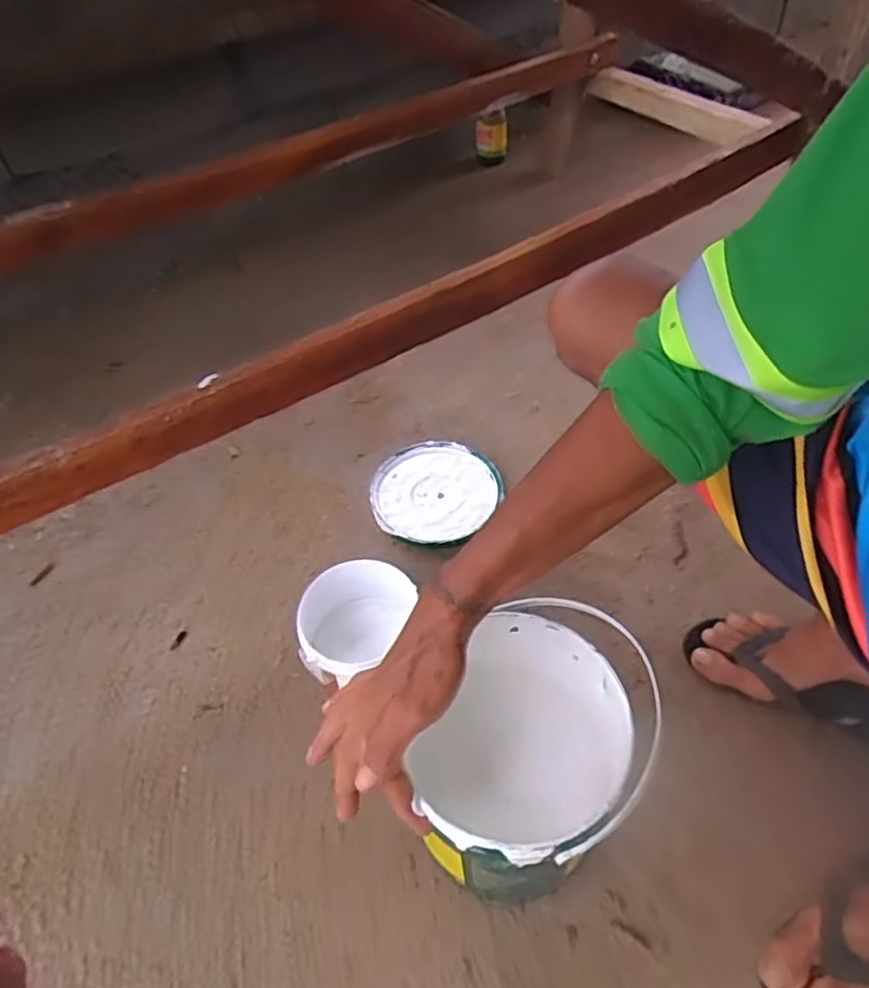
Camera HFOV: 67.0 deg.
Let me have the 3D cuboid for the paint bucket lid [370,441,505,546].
[{"bbox_3d":[-0.003,-0.004,0.874,0.160,0.010,0.170,-1,49,1],"label":"paint bucket lid"}]

